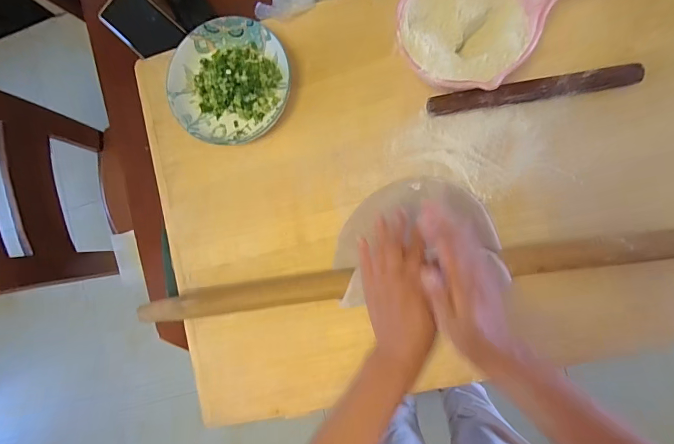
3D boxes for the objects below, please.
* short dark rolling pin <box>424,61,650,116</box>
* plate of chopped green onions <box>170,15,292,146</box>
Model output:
[{"bbox_3d":[0.244,-0.164,0.469,0.248,0.025,0.025,-7,87,10],"label":"short dark rolling pin"},{"bbox_3d":[-0.154,-0.198,0.527,0.167,0.032,0.170,0,88,9],"label":"plate of chopped green onions"}]

